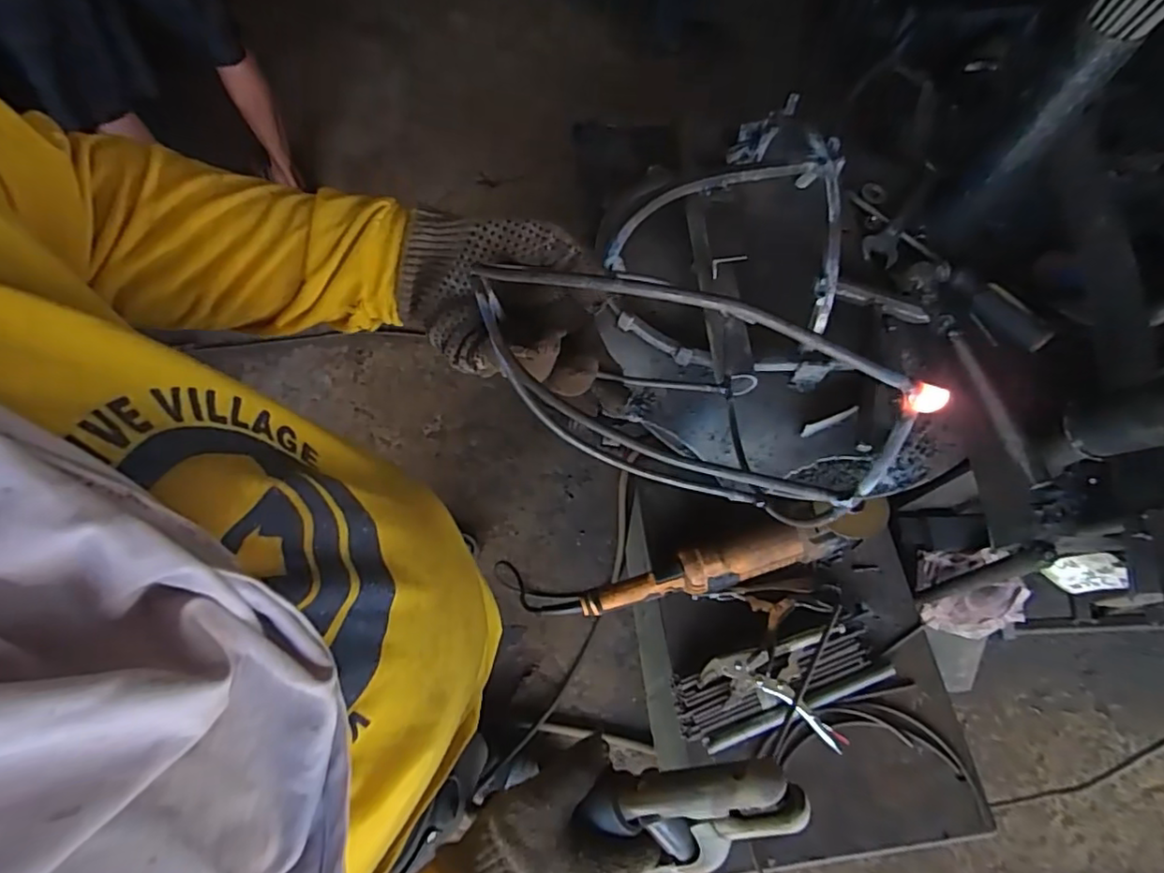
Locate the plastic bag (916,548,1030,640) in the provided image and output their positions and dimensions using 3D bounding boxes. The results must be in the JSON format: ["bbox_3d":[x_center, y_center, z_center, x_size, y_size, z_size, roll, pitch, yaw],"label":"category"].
[{"bbox_3d":[0.667,0.275,1.051,0.174,0.048,0.165,1,100,6],"label":"plastic bag"}]

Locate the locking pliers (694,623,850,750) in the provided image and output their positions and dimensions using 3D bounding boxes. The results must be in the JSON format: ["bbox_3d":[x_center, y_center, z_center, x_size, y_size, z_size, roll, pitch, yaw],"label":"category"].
[{"bbox_3d":[0.222,0.283,0.715,0.167,0.025,0.129,5,68,2],"label":"locking pliers"}]

